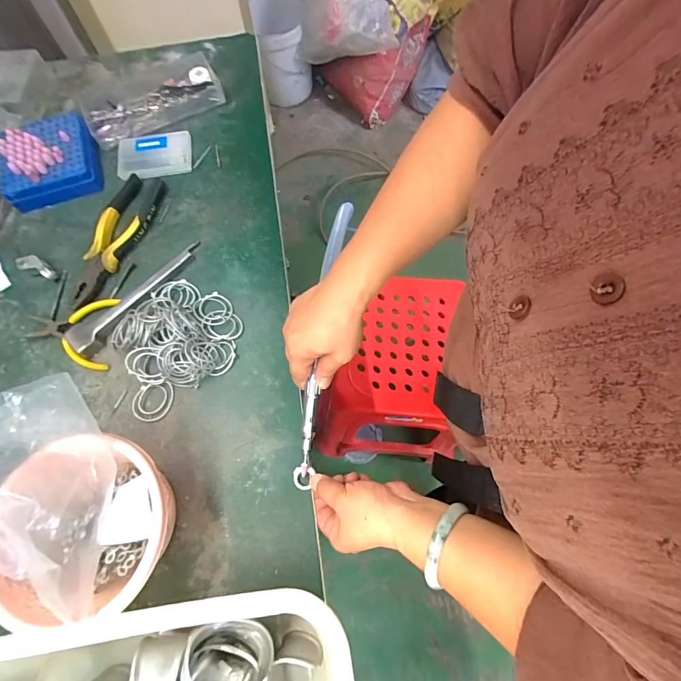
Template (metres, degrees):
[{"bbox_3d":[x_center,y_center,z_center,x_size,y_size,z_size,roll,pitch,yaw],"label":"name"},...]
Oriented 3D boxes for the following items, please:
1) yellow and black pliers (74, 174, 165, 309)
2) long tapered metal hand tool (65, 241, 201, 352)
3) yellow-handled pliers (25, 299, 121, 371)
[{"bbox_3d":[-0.285,-0.132,0.494,0.057,0.027,0.188,11,72,3],"label":"yellow and black pliers"},{"bbox_3d":[-0.244,-0.061,0.464,0.033,0.017,0.182,41,76,12],"label":"long tapered metal hand tool"},{"bbox_3d":[-0.320,-0.011,0.455,0.100,0.017,0.087,2,72,1],"label":"yellow-handled pliers"}]

